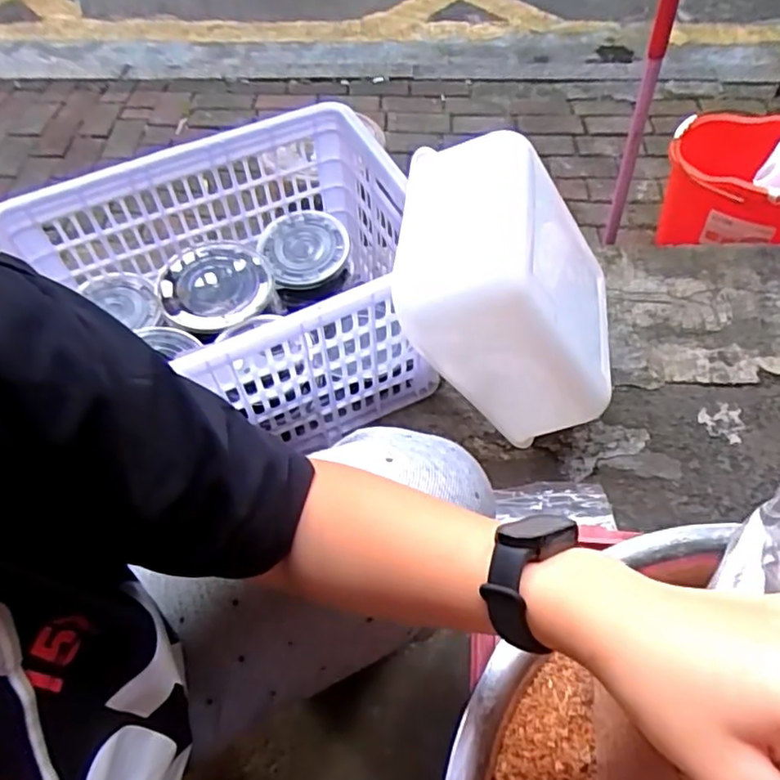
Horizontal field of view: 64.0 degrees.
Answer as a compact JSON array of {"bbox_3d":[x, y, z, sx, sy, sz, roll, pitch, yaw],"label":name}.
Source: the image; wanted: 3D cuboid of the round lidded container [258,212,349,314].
[{"bbox_3d":[-0.124,-0.202,0.952,0.129,0.060,0.148,-21,59,-12],"label":"round lidded container"}]

